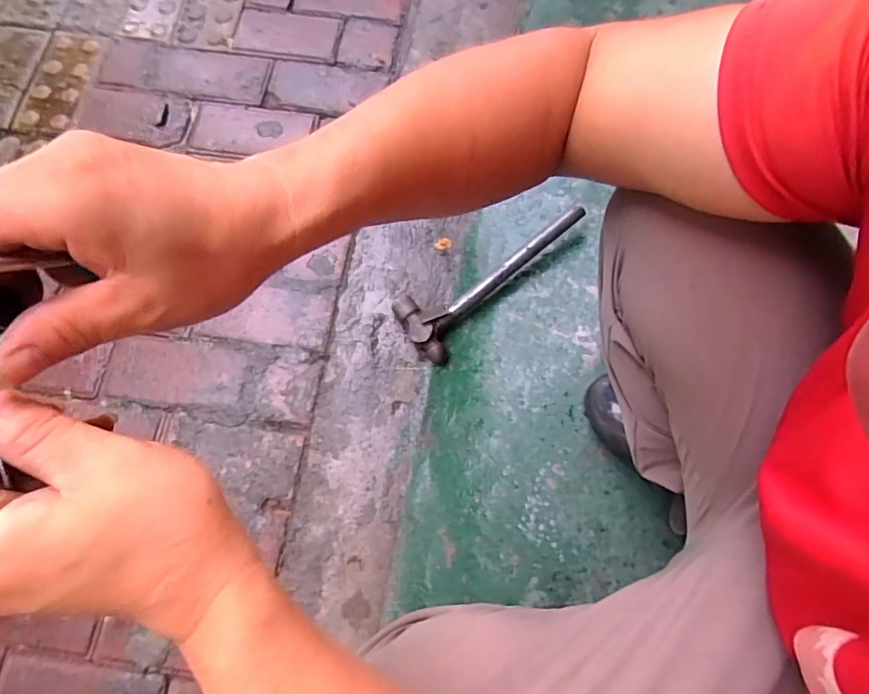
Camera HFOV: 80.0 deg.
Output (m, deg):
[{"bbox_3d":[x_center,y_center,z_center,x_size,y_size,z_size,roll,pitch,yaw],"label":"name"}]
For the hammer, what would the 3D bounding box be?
[{"bbox_3d":[0.094,-0.109,0.823,0.326,0.048,0.120,-36,77,2],"label":"hammer"}]

